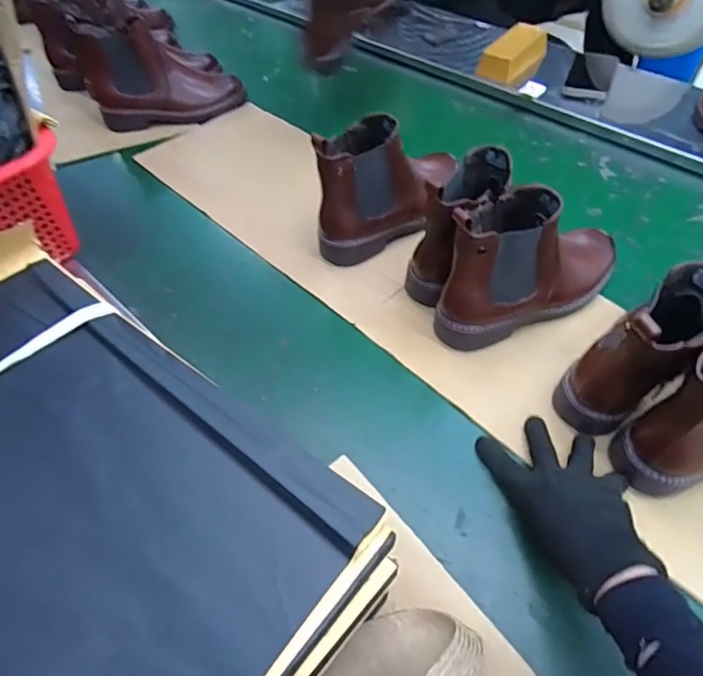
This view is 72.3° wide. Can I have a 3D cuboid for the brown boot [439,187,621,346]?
[{"bbox_3d":[0.205,-0.086,0.531,0.237,0.155,0.088,-21,56,-11],"label":"brown boot"}]

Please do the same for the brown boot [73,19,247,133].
[{"bbox_3d":[-0.335,-0.462,0.851,0.257,0.151,0.091,-3,53,0],"label":"brown boot"}]

